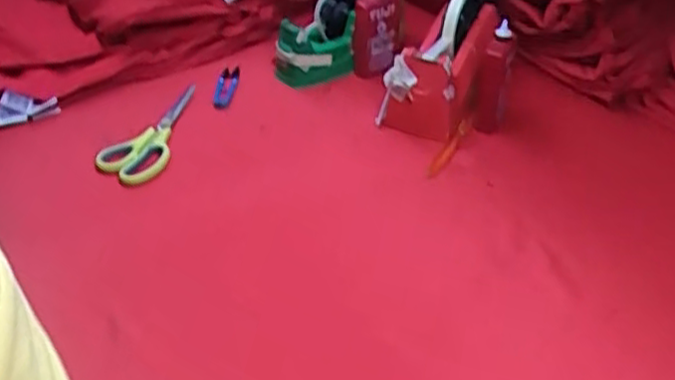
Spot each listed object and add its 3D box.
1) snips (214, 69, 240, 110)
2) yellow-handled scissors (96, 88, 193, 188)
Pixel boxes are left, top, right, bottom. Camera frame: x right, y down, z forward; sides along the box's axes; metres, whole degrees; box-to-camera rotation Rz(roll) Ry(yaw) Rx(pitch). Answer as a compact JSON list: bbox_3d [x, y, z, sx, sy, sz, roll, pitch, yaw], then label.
[{"bbox_3d":[-0.137,-0.122,0.870,0.023,0.006,0.107,4,36,0],"label":"snips"},{"bbox_3d":[-0.211,-0.067,0.798,0.068,0.019,0.185,5,36,2],"label":"yellow-handled scissors"}]

